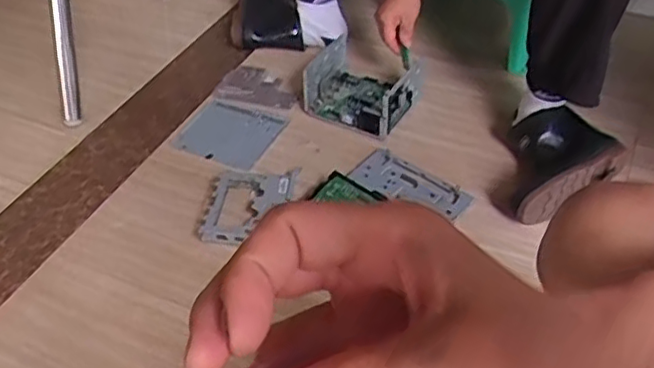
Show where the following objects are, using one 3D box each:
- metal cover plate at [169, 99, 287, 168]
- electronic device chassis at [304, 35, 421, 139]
[{"bbox_3d":[-0.175,-0.094,1.163,0.157,0.012,0.141,22,57,18],"label":"metal cover plate"},{"bbox_3d":[0.055,-0.171,1.141,0.186,0.103,0.134,22,50,25],"label":"electronic device chassis"}]

